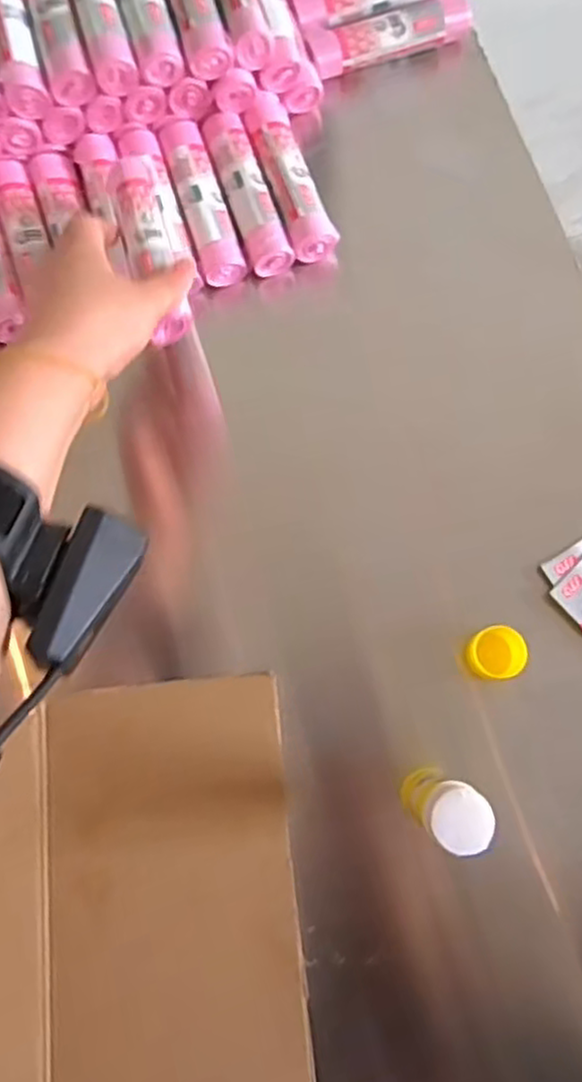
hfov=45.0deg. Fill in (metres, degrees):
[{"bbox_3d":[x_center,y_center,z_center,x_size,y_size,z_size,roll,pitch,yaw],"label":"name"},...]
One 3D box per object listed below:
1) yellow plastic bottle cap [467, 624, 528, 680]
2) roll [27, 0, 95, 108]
[{"bbox_3d":[0.119,0.064,0.405,0.030,0.017,0.029,0,76,2],"label":"yellow plastic bottle cap"},{"bbox_3d":[-0.160,-0.351,0.472,0.028,0.025,0.122,-17,76,-2],"label":"roll"}]

